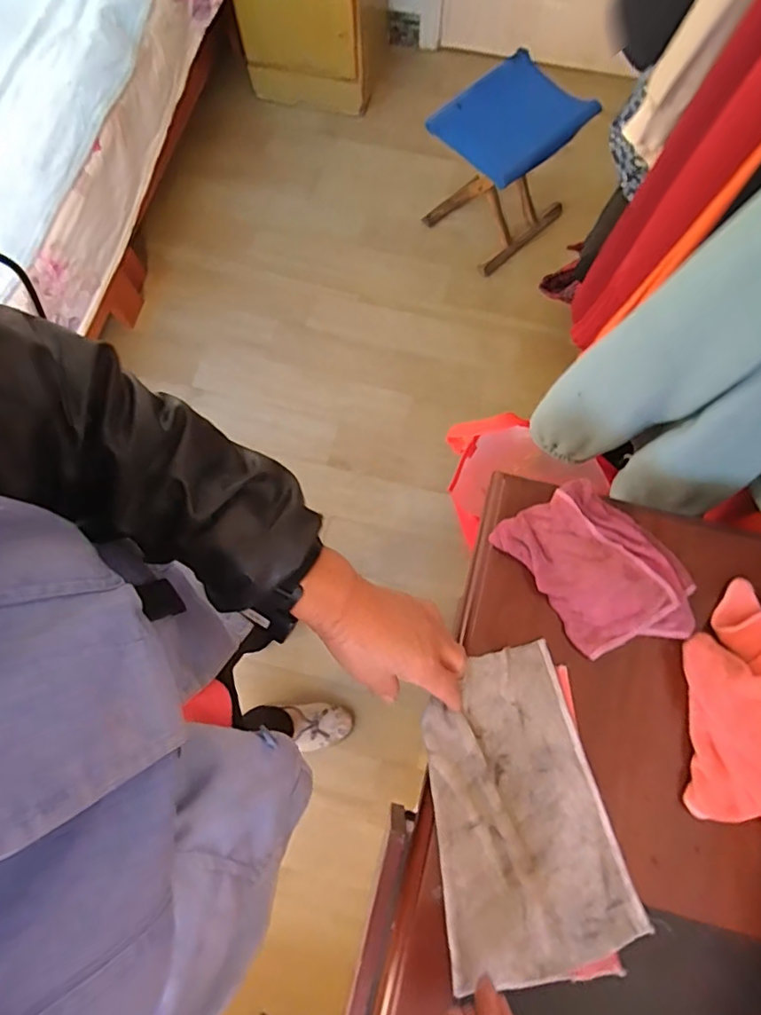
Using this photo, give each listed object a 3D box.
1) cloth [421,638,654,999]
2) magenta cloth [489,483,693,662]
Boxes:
[{"bbox_3d":[0.108,0.249,0.454,0.149,0.015,0.235,-17,75,-4],"label":"cloth"},{"bbox_3d":[0.200,0.054,0.494,0.118,0.022,0.161,-34,76,-8],"label":"magenta cloth"}]

